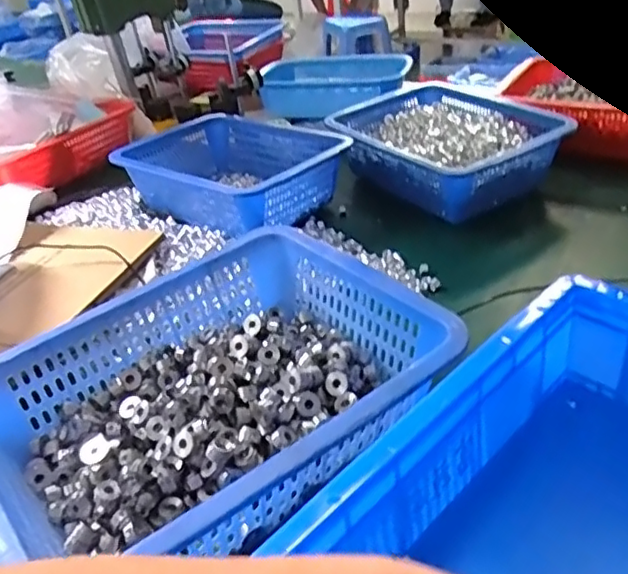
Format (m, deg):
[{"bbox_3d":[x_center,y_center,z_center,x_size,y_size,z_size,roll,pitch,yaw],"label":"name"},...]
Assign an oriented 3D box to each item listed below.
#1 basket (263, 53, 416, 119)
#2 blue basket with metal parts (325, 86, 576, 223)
[{"bbox_3d":[0.040,-0.377,1.146,0.261,0.071,0.173,-6,34,1],"label":"basket"},{"bbox_3d":[0.188,-0.202,0.911,0.223,0.090,0.303,-27,39,-26],"label":"blue basket with metal parts"}]

